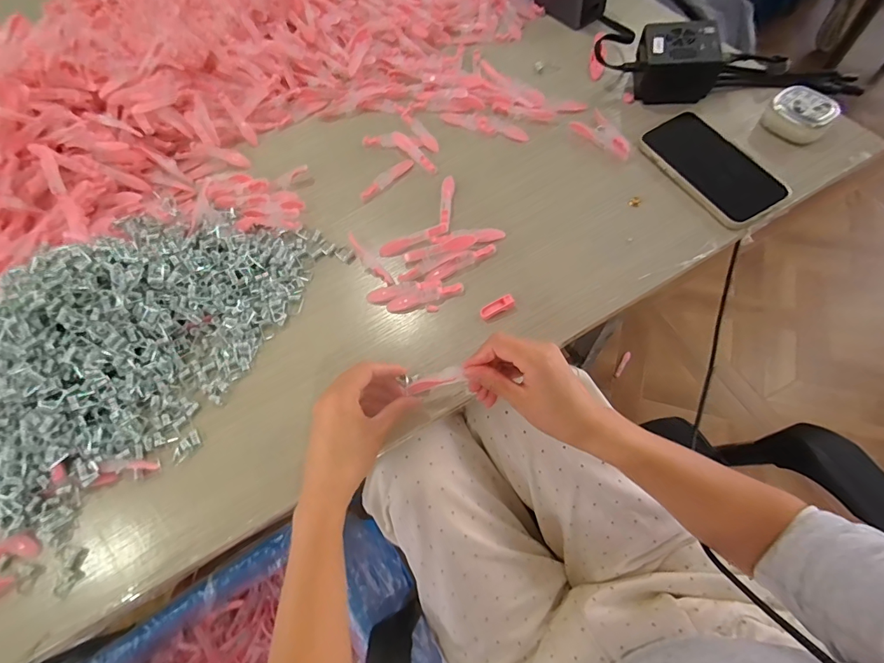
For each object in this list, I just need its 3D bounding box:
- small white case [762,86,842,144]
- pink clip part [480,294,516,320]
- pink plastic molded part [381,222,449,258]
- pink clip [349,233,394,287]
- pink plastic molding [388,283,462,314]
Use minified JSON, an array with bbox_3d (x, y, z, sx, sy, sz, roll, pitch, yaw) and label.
[{"bbox_3d":[0.377,-0.227,0.440,0.038,0.031,0.060,-42,69,-10],"label":"small white case"},{"bbox_3d":[0.055,-0.024,0.407,0.036,0.008,0.013,-26,66,-4],"label":"pink clip part"},{"bbox_3d":[-0.031,-0.099,0.454,0.078,0.008,0.013,-20,70,11],"label":"pink plastic molded part"},{"bbox_3d":[-0.079,-0.077,0.455,0.018,0.012,0.079,-35,67,-8],"label":"pink clip"},{"bbox_3d":[-0.018,-0.036,0.426,0.078,0.013,0.016,-16,65,1],"label":"pink plastic molding"}]

